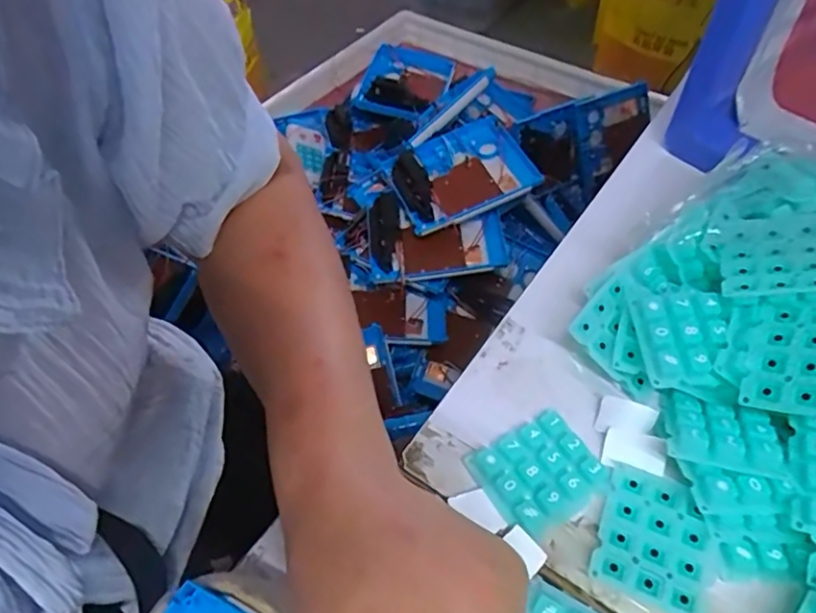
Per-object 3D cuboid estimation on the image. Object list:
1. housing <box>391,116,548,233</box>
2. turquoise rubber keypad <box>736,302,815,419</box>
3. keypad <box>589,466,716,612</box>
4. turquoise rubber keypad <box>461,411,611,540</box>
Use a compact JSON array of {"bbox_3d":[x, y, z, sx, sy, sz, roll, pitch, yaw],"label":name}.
[{"bbox_3d":[0.063,-0.166,0.716,0.164,0.032,0.133,-21,54,-13],"label":"housing"},{"bbox_3d":[0.186,0.024,0.265,0.049,0.013,0.057,4,62,51],"label":"turquoise rubber keypad"},{"bbox_3d":[0.114,0.108,0.267,0.048,0.010,0.057,18,55,16],"label":"keypad"},{"bbox_3d":[0.064,0.080,0.285,0.056,0.011,0.049,-26,55,-17],"label":"turquoise rubber keypad"}]

